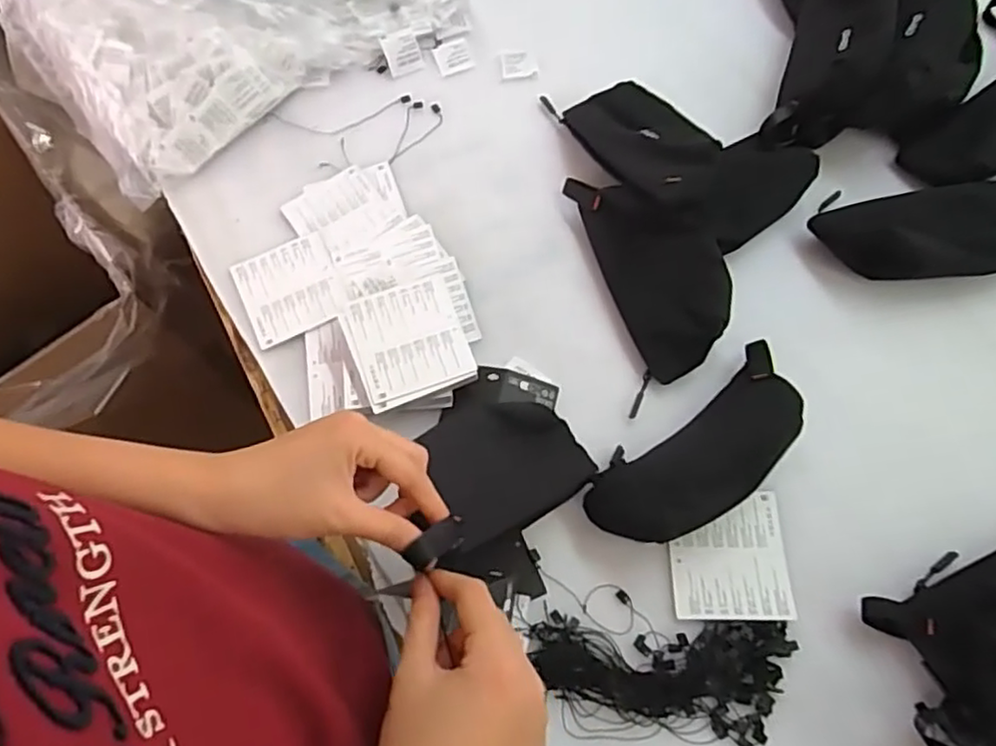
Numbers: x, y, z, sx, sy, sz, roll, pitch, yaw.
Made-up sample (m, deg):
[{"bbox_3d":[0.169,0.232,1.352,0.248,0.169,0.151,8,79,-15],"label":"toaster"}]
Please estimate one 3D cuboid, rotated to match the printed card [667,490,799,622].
[{"bbox_3d":[0.182,0.145,0.517,0.091,0.007,0.096,-1,66,1],"label":"printed card"}]

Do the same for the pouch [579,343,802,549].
[{"bbox_3d":[0.164,0.062,0.521,0.208,0.057,0.093,-32,70,-12],"label":"pouch"}]

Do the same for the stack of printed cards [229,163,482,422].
[{"bbox_3d":[-0.129,-0.076,0.592,0.180,0.035,0.267,-31,69,-12],"label":"stack of printed cards"}]

